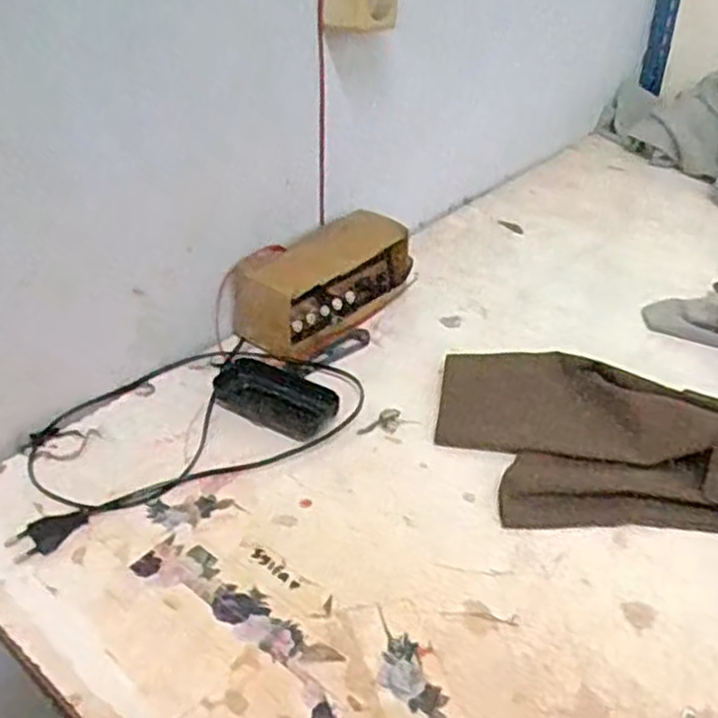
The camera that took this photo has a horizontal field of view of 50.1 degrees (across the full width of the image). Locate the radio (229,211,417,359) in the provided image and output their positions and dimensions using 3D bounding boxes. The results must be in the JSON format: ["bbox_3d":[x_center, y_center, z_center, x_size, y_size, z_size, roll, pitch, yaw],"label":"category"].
[{"bbox_3d":[-0.033,-0.078,0.754,0.077,0.084,0.174,28,44,33],"label":"radio"}]

